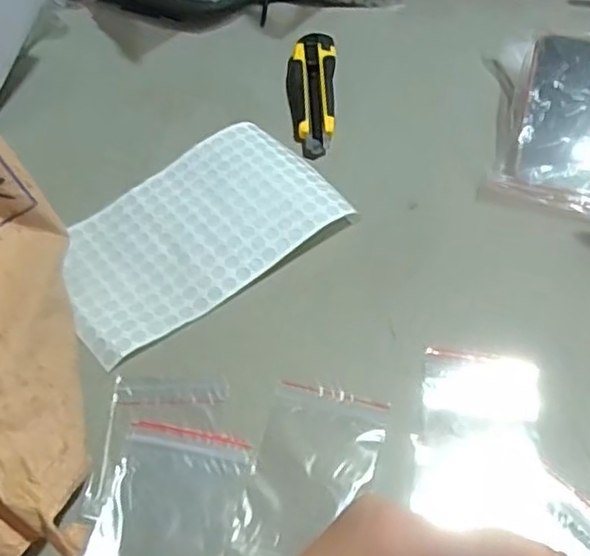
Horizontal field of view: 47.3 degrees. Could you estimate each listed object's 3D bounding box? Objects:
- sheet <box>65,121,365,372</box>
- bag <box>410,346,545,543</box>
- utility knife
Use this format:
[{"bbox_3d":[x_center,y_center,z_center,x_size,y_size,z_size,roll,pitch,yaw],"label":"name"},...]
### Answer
[{"bbox_3d":[-0.073,-0.037,0.493,0.209,0.025,0.129,-30,57,-23],"label":"sheet"},{"bbox_3d":[0.109,0.090,0.396,0.070,0.004,0.109,9,51,7],"label":"bag"},{"bbox_3d":[0.015,-0.165,0.593,0.044,0.021,0.150,3,51,1],"label":"utility knife"}]

